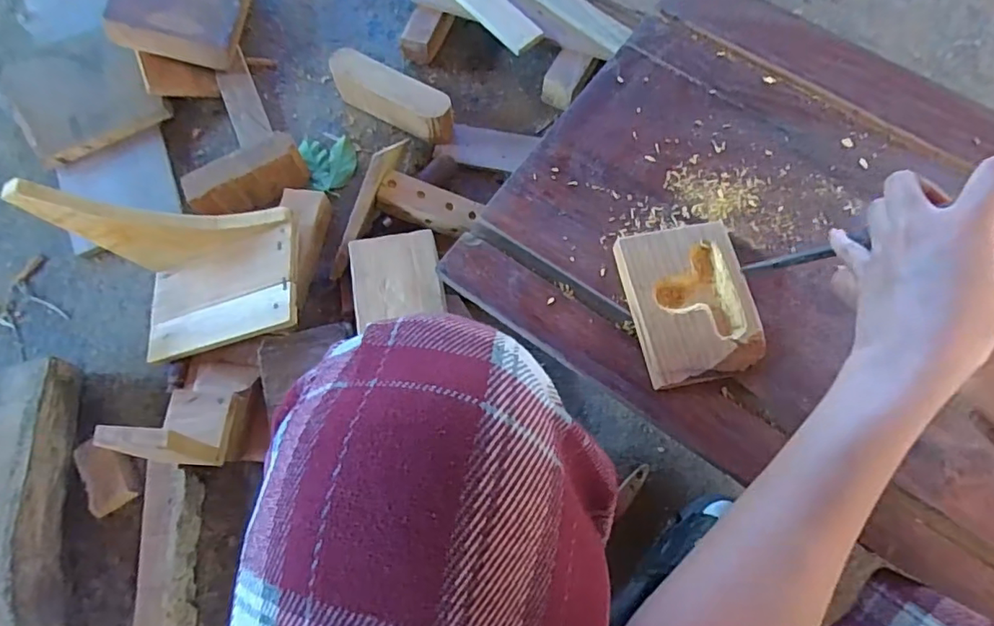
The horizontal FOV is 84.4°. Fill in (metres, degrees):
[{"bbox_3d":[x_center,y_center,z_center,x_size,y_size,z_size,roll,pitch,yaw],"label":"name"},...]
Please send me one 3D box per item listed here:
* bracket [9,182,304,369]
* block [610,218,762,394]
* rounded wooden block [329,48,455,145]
[{"bbox_3d":[-0.378,-0.029,0.631,0.269,0.155,0.147,1,55,-25],"label":"bracket"},{"bbox_3d":[0.177,-0.009,0.503,0.105,0.028,0.142,-11,70,-5],"label":"block"},{"bbox_3d":[-0.149,-0.302,0.778,0.198,0.076,0.046,29,72,10],"label":"rounded wooden block"}]

